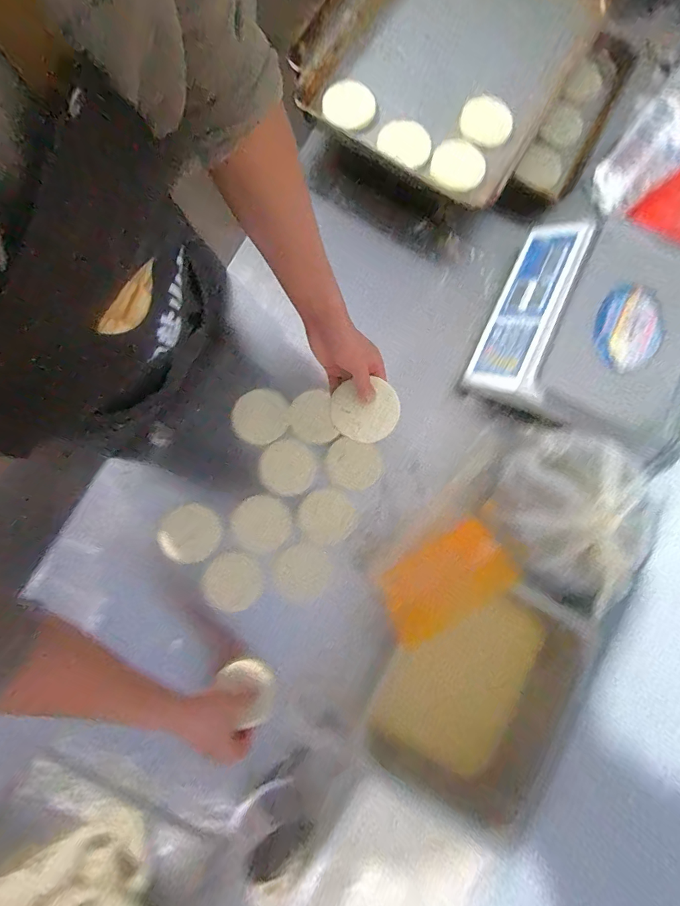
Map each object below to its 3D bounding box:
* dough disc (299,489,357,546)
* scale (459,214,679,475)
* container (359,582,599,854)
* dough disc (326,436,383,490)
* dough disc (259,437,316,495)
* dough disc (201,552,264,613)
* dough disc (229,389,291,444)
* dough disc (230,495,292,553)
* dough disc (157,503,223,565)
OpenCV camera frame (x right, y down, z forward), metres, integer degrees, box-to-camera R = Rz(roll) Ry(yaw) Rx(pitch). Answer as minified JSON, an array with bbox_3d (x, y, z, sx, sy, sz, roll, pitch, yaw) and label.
[{"bbox_3d":[-0.023,0.109,0.684,0.092,0.006,0.088,0,82,-3],"label":"dough disc"},{"bbox_3d":[0.429,-0.205,0.689,0.333,0.101,0.372,27,82,1],"label":"scale"},{"bbox_3d":[0.210,0.361,0.608,0.250,0.077,0.346,33,82,2],"label":"container"},{"bbox_3d":[0.025,0.019,0.694,0.094,0.004,0.080,15,82,-1],"label":"dough disc"},{"bbox_3d":[-0.091,0.025,0.696,0.093,0.009,0.094,0,82,-3],"label":"dough disc"},{"bbox_3d":[-0.171,0.209,0.643,0.091,0.016,0.088,0,82,-3],"label":"dough disc"},{"bbox_3d":[-0.142,-0.065,0.711,0.095,0.007,0.100,0,82,-3],"label":"dough disc"},{"bbox_3d":[-0.132,0.117,0.672,0.096,0.012,0.088,0,82,-3],"label":"dough disc"},{"bbox_3d":[-0.246,0.131,0.655,0.096,0.008,0.092,4,67,-9],"label":"dough disc"}]

